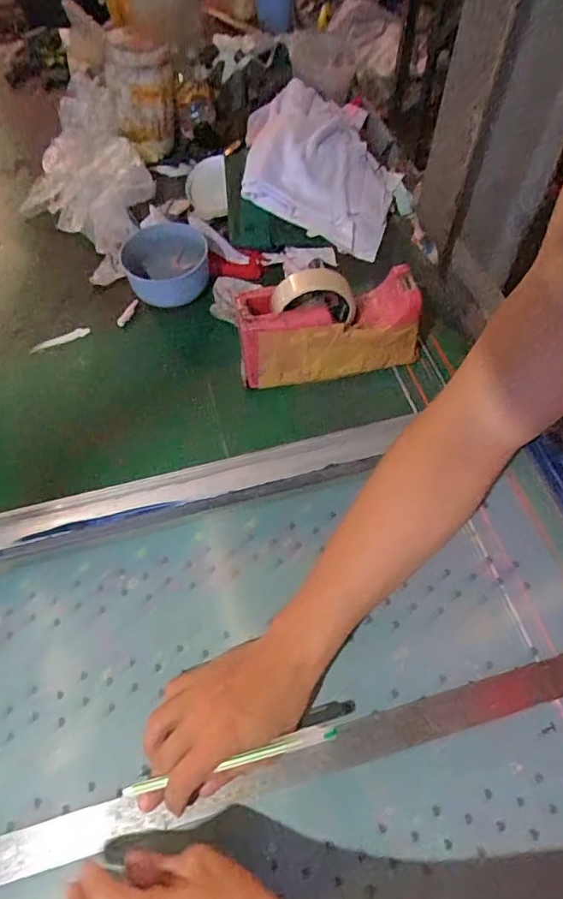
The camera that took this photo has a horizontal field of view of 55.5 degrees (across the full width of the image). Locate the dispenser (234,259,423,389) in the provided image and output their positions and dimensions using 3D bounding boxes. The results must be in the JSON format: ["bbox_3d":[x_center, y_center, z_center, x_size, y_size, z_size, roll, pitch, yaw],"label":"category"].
[{"bbox_3d":[0.050,-0.141,0.592,0.195,0.119,0.062,-10,59,-4],"label":"dispenser"}]

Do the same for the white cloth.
[{"bbox_3d":[0.060,-0.428,0.783,0.227,0.093,0.289,14,61,11],"label":"white cloth"}]

